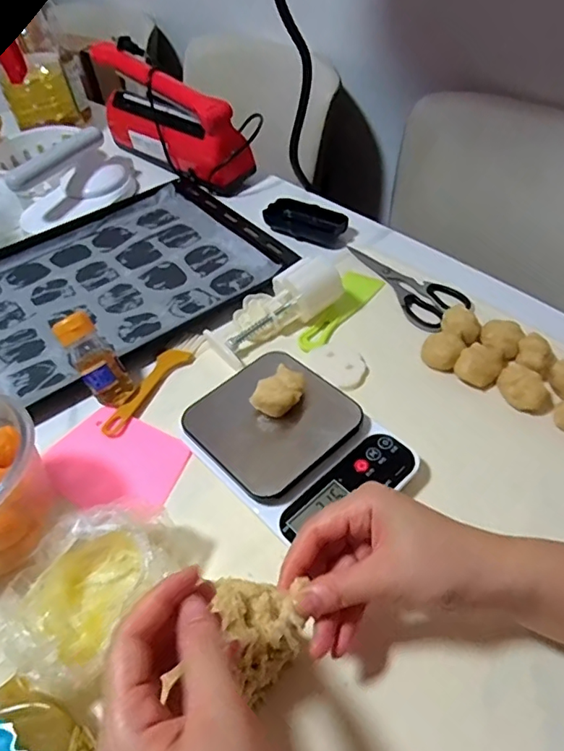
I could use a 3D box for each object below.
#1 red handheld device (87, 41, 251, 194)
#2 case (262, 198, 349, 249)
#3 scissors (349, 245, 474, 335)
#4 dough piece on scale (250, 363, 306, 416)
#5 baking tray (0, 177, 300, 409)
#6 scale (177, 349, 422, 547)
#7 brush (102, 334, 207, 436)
[{"bbox_3d":[-0.176,-0.401,0.804,0.071,0.138,0.296,-38,55,-25],"label":"red handheld device"},{"bbox_3d":[0.033,-0.202,0.693,0.109,0.025,0.055,23,55,24],"label":"case"},{"bbox_3d":[0.129,-0.106,0.609,0.067,0.011,0.167,-35,54,-23],"label":"scissors"},{"bbox_3d":[-0.001,0.014,0.454,0.036,0.029,0.045,19,53,21],"label":"dough piece on scale"},{"bbox_3d":[-0.222,-0.125,0.655,0.390,0.024,0.306,-32,53,-21],"label":"baking tray"},{"bbox_3d":[0.009,0.060,0.449,0.172,0.037,0.127,35,60,30],"label":"scale"},{"bbox_3d":[-0.131,0.004,0.534,0.031,0.008,0.143,23,55,24],"label":"brush"}]

